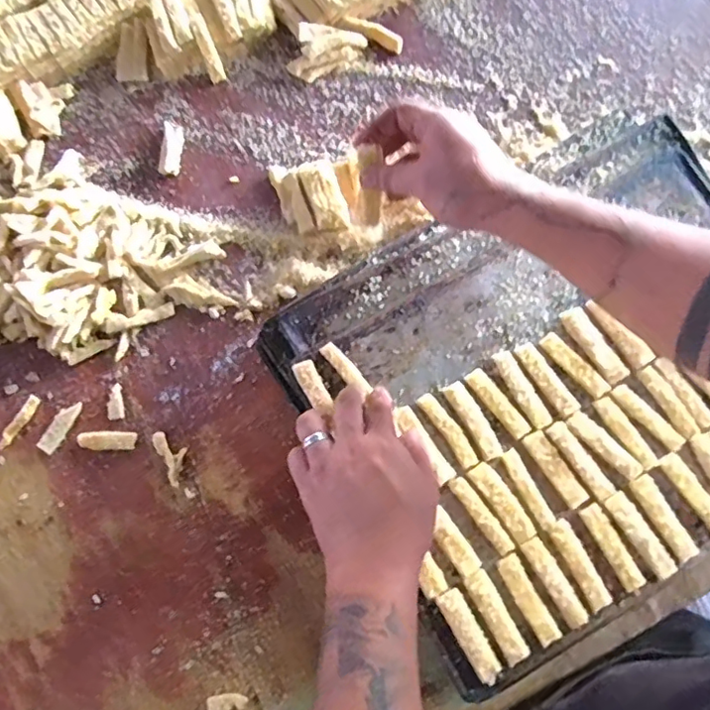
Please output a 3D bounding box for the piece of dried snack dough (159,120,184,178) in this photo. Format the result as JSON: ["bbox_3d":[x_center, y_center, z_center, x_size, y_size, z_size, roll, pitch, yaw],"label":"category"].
[{"bbox_3d":[-0.205,-0.232,0.637,0.023,0.010,0.068,2,75,2],"label":"piece of dried snack dough"}]

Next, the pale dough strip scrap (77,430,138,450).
[{"bbox_3d":[-0.243,0.083,0.559,0.055,0.006,0.019,-1,75,2],"label":"pale dough strip scrap"}]

